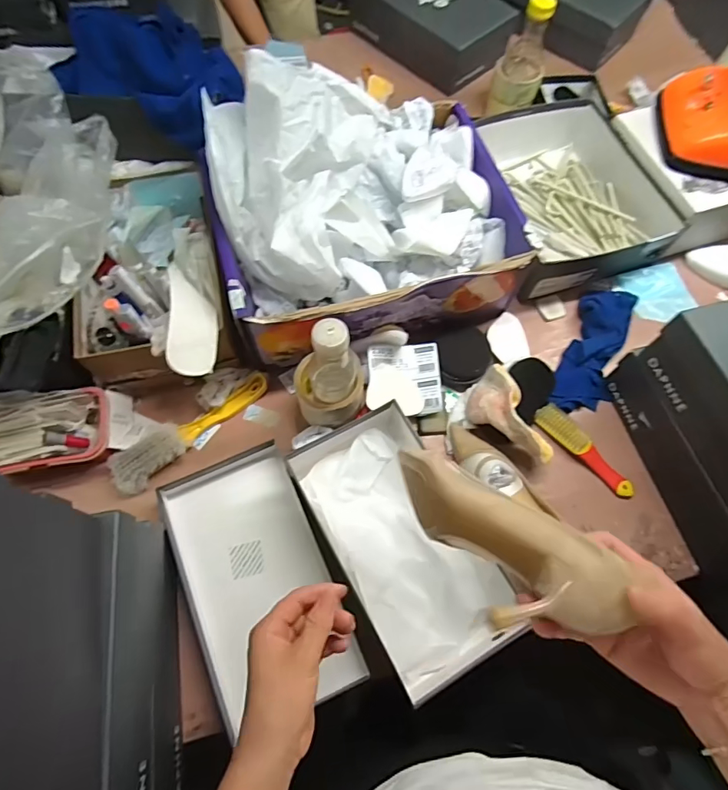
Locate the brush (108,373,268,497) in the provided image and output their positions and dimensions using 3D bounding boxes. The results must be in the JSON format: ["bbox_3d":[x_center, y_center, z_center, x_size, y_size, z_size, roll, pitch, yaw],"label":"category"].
[{"bbox_3d":[-0.240,0.040,0.656,0.236,0.034,0.060,-42,74,-17],"label":"brush"}]

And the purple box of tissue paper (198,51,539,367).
[{"bbox_3d":[0.002,-0.257,0.646,0.396,0.230,0.300,-16,68,-8],"label":"purple box of tissue paper"}]

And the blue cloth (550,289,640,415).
[{"bbox_3d":[0.355,-0.081,0.721,0.082,0.039,0.245,22,68,8],"label":"blue cloth"}]

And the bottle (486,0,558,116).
[{"bbox_3d":[0.285,-0.604,0.856,0.068,0.170,0.081,-39,73,-16],"label":"bottle"}]

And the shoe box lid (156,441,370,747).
[{"bbox_3d":[-0.139,0.210,0.580,0.165,0.060,0.280,-22,69,-10],"label":"shoe box lid"}]

